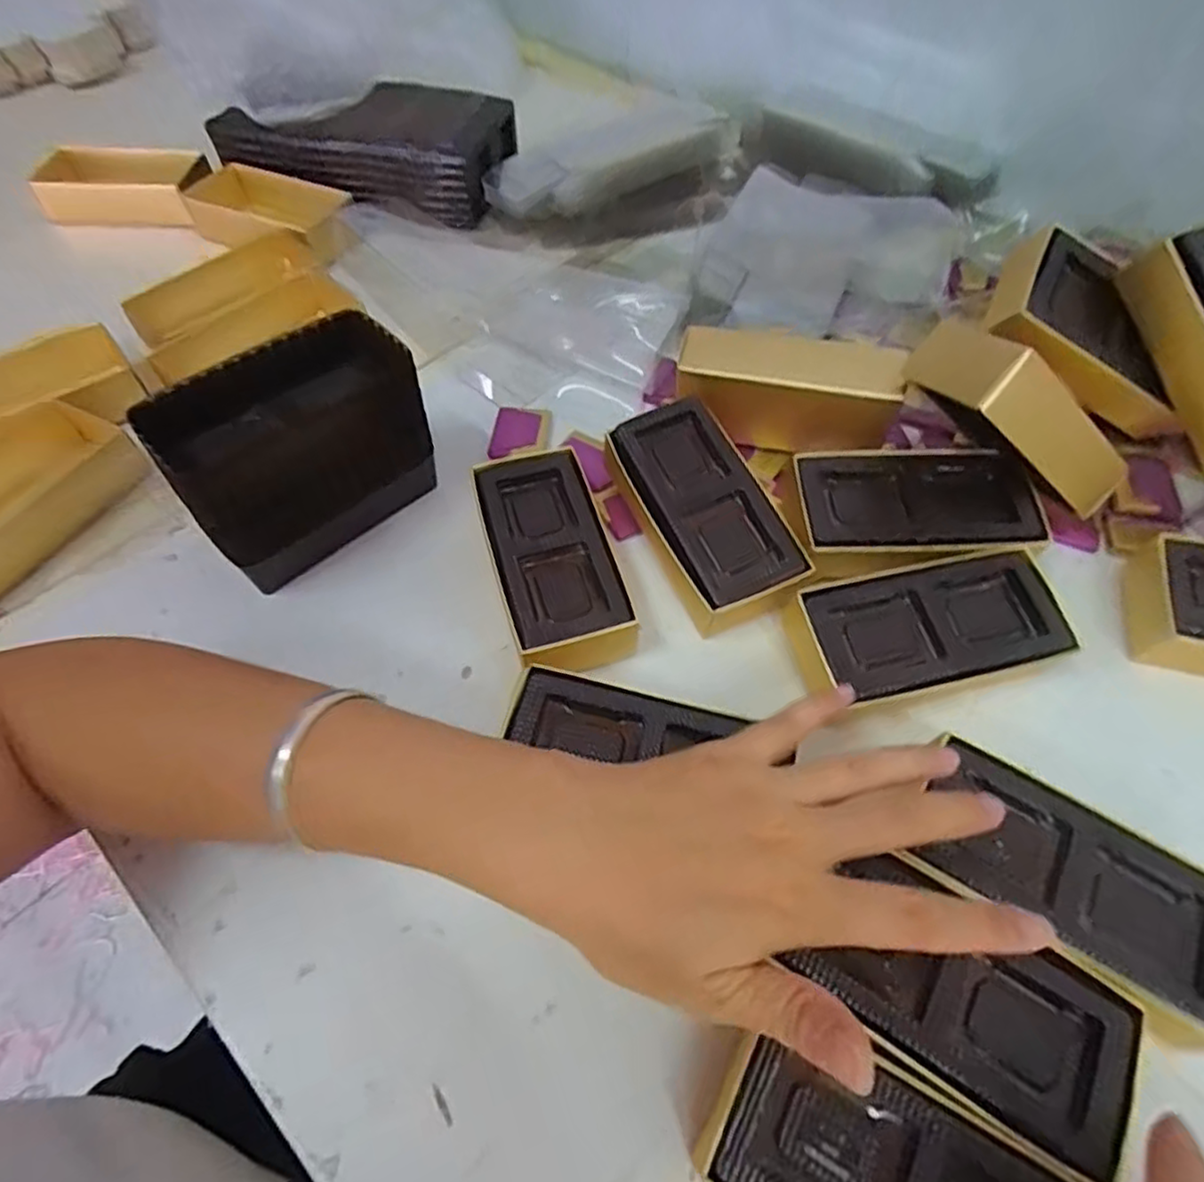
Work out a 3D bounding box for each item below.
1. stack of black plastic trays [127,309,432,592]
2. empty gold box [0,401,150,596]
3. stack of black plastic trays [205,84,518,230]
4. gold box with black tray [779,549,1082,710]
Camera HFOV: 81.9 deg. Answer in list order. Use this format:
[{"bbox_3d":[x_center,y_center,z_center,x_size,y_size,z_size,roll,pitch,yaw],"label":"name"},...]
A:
[{"bbox_3d":[-0.147,-0.068,0.347,0.115,0.083,0.065,-39,64,-22],"label":"stack of black plastic trays"},{"bbox_3d":[-0.307,-0.045,0.365,0.064,0.031,0.114,29,62,18],"label":"empty gold box"},{"bbox_3d":[-0.183,-0.356,0.544,0.227,0.048,0.126,14,58,10],"label":"stack of black plastic trays"},{"bbox_3d":[0.145,0.023,0.316,0.119,0.037,0.057,-10,57,-6],"label":"gold box with black tray"}]

